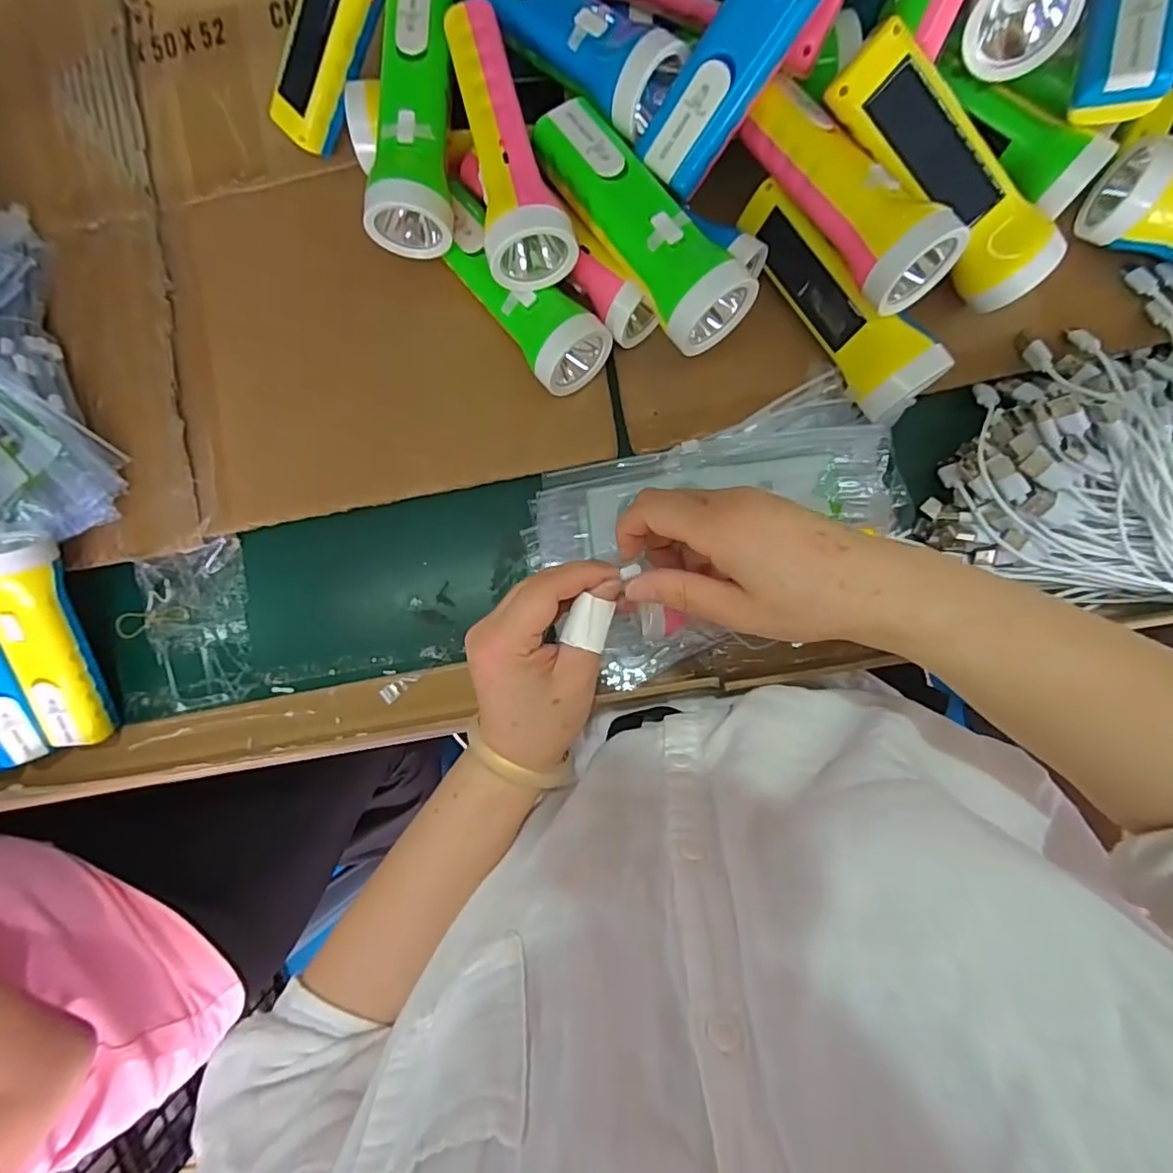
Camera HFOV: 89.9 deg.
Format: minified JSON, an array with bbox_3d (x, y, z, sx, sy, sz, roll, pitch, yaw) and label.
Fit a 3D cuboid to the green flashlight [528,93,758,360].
[{"bbox_3d":[0.032,-0.214,0.339,0.051,0.043,0.161,-35,88,5],"label":"green flashlight"}]

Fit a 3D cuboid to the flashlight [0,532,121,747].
[{"bbox_3d":[-0.394,0.046,0.433,0.050,0.041,0.166,0,113,5],"label":"flashlight"}]

